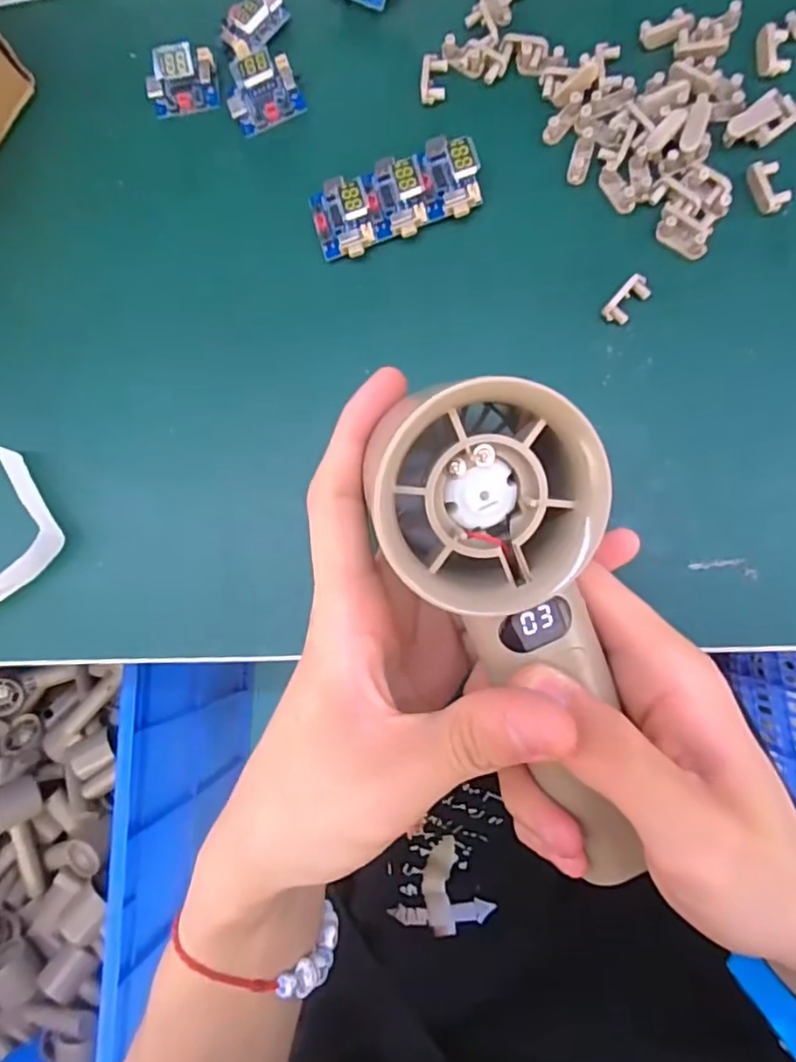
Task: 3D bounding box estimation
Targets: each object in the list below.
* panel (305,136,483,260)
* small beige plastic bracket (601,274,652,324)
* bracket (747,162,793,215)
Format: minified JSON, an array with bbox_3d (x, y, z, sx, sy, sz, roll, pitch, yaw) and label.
[{"bbox_3d":[-0.001,-0.132,0.243,0.067,0.014,0.034,-15,81,6],"label":"panel"},{"bbox_3d":[0.085,-0.085,0.230,0.010,0.005,0.019,44,91,11],"label":"small beige plastic bracket"},{"bbox_3d":[0.134,-0.125,0.224,0.011,0.005,0.019,-21,81,5],"label":"bracket"}]

